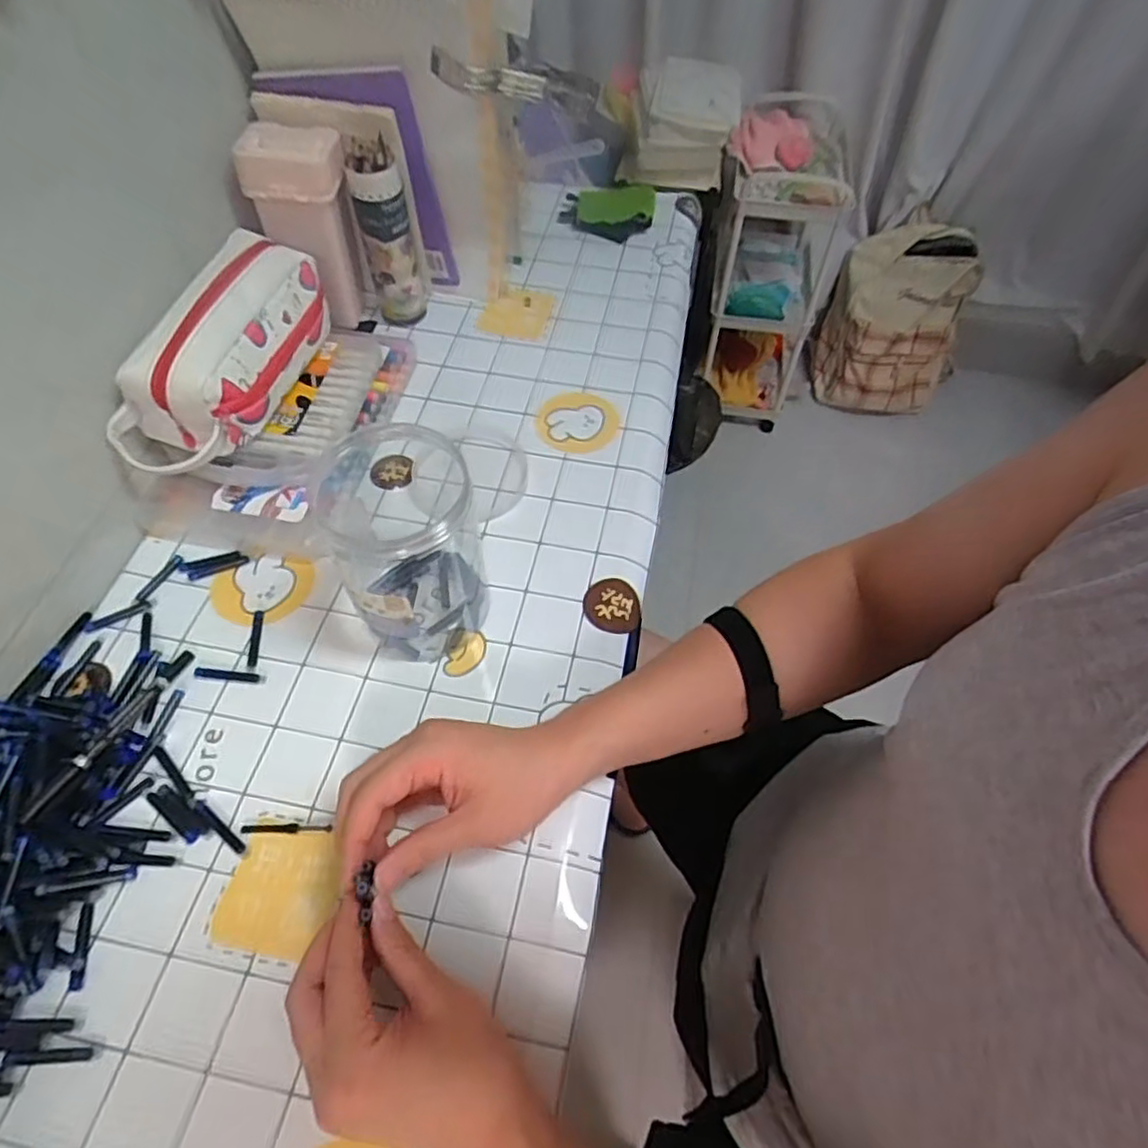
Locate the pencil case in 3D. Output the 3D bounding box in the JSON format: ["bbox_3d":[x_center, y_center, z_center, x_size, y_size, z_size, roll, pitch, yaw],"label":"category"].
[{"bbox_3d":[-0.276,-0.176,0.555,0.090,0.093,0.213,21,59,13],"label":"pencil case"}]

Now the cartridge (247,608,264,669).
[{"bbox_3d":[-0.240,0.048,0.523,0.007,0.004,0.049,-5,57,-6],"label":"cartridge"}]

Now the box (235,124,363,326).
[{"bbox_3d":[-0.245,-0.325,0.665,0.082,0.168,0.067,5,56,1],"label":"box"}]

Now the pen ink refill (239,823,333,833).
[{"bbox_3d":[-0.185,0.163,0.447,0.058,0.004,0.006,1,56,-2],"label":"pen ink refill"}]

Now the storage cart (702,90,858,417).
[{"bbox_3d":[0.449,-0.707,1.556,0.253,0.548,0.511,19,59,12],"label":"storage cart"}]

